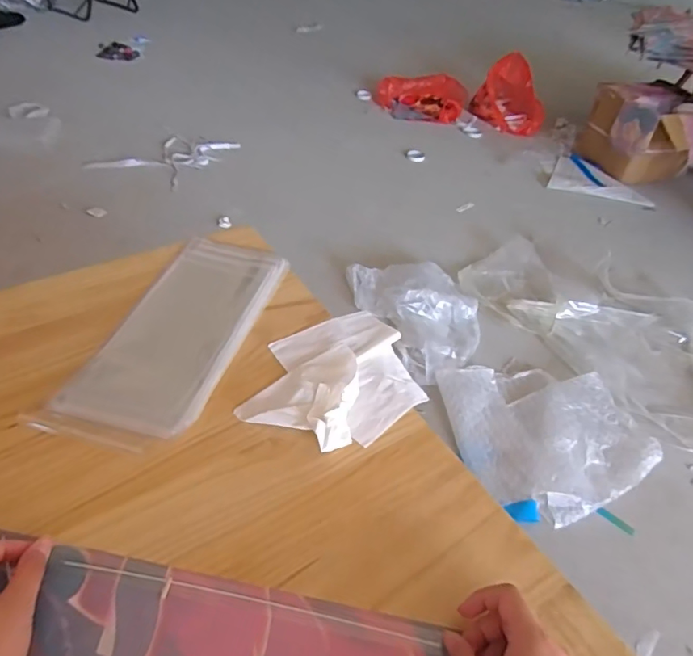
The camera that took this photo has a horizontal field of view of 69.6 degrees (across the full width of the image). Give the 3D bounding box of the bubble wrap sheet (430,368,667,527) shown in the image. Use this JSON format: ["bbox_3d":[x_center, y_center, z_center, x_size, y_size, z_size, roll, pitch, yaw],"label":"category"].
[{"bbox_3d":[0.485,0.231,1.206,0.408,0.041,0.415,-13,48,-17],"label":"bubble wrap sheet"}]

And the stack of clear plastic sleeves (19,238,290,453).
[{"bbox_3d":[-0.210,-0.002,0.651,0.165,0.014,0.372,15,45,9],"label":"stack of clear plastic sleeves"}]

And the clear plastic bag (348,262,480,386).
[{"bbox_3d":[0.227,-0.060,1.468,0.330,0.102,0.439,-21,51,-24],"label":"clear plastic bag"}]

